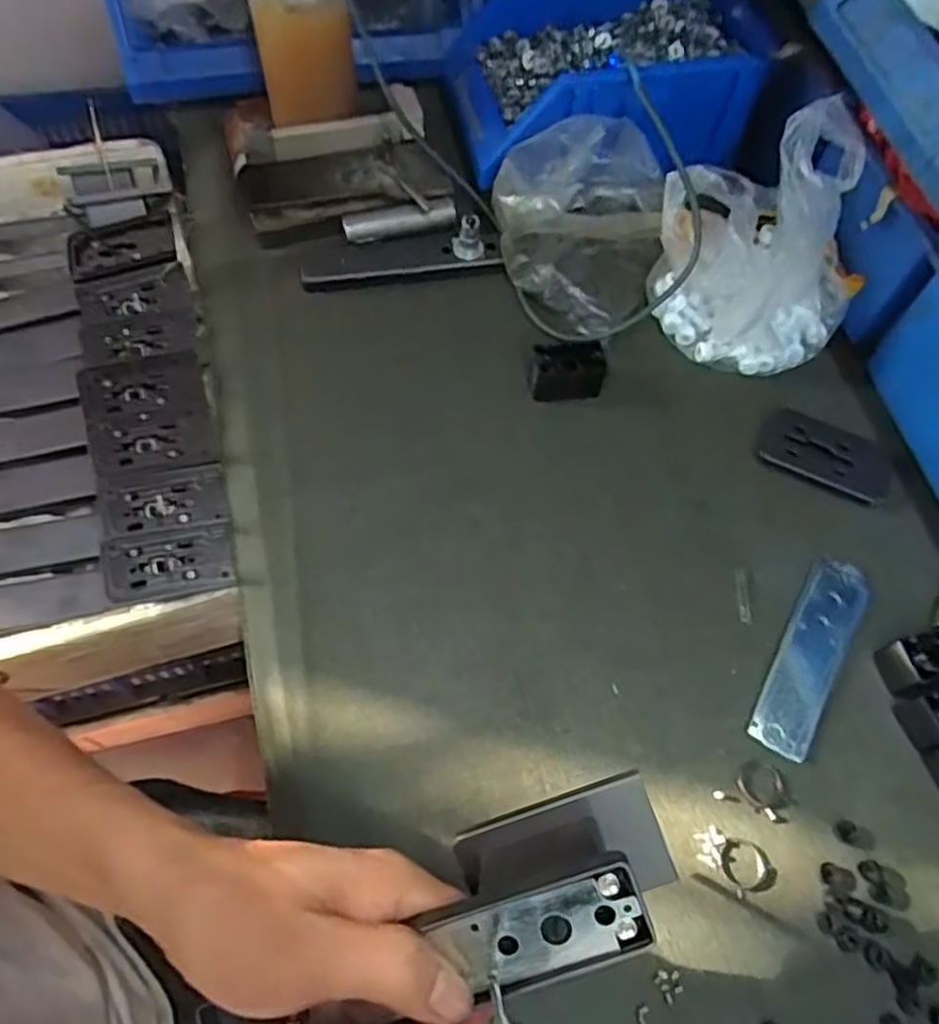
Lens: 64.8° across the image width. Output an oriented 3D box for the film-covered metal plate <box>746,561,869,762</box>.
[{"bbox_3d":[0.216,0.087,0.468,0.037,0.004,0.141,31,65,13],"label":"film-covered metal plate"}]

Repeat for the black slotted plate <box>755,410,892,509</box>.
[{"bbox_3d":[0.258,-0.042,0.536,0.093,0.004,0.057,22,63,9],"label":"black slotted plate"}]

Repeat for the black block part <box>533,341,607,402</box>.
[{"bbox_3d":[0.073,-0.103,0.544,0.051,0.034,0.032,-3,62,-5],"label":"black block part"}]

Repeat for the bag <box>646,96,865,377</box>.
[{"bbox_3d":[0.222,-0.204,0.531,0.147,0.162,0.128,-2,62,-5],"label":"bag"}]

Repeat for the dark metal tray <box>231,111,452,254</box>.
[{"bbox_3d":[-0.098,-0.269,0.606,0.163,0.038,0.102,-13,64,-10],"label":"dark metal tray"}]

